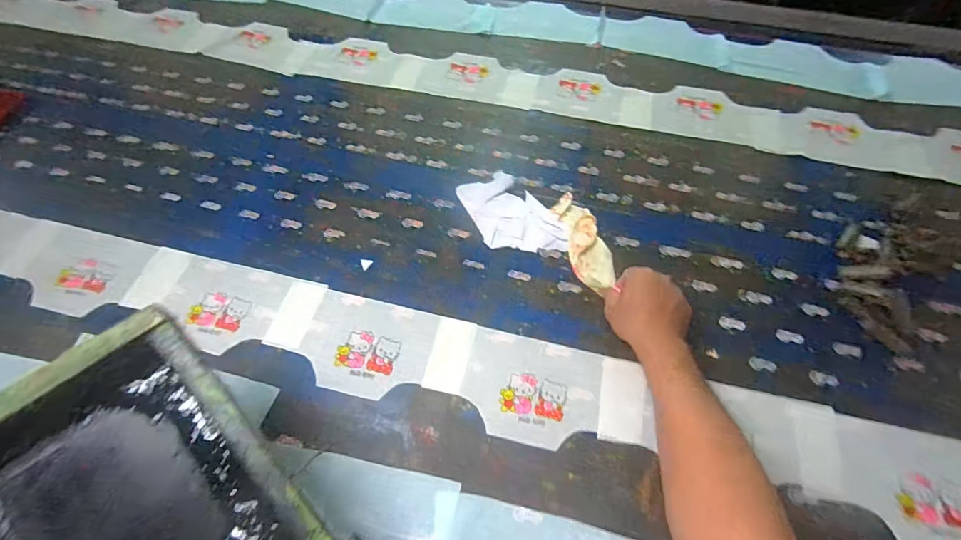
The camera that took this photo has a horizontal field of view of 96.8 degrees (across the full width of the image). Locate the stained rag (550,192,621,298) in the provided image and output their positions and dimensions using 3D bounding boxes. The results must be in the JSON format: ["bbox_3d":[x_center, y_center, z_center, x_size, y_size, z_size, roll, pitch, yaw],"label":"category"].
[{"bbox_3d":[0.160,-0.049,0.658,0.059,0.026,0.181,-12,64,-6],"label":"stained rag"}]

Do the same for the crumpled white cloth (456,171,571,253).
[{"bbox_3d":[0.049,-0.088,0.681,0.114,0.018,0.183,-27,63,-14],"label":"crumpled white cloth"}]

